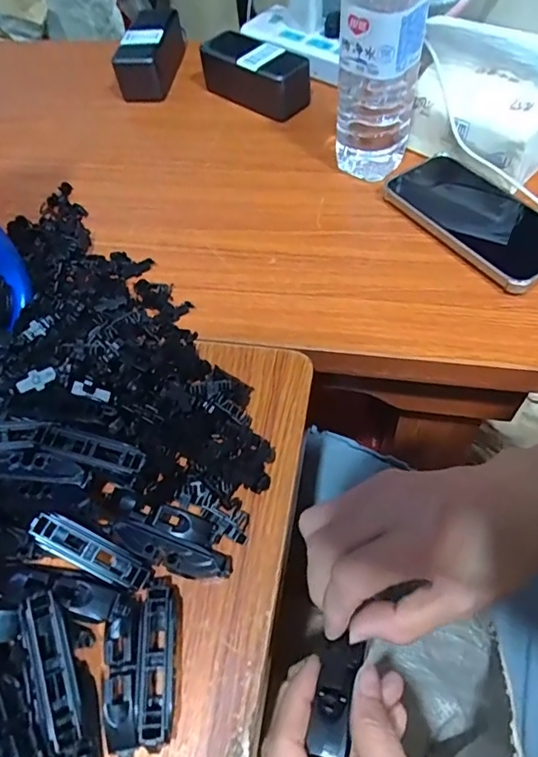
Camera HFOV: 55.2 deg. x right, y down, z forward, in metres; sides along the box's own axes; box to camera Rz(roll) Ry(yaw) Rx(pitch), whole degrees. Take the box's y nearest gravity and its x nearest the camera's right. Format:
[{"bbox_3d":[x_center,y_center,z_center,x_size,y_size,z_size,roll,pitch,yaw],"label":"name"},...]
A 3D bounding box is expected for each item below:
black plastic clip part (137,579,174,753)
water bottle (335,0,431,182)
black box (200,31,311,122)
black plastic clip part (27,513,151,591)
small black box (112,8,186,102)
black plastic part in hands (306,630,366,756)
[{"bbox_3d":[-0.061,0.156,0.288,0.015,0.017,0.083,-5,57,1],"label":"black plastic clip part"},{"bbox_3d":[0.094,-0.274,0.432,0.067,0.213,0.078,5,58,8],"label":"water bottle"},{"bbox_3d":[-0.015,-0.347,0.585,0.055,0.057,0.126,-41,63,-20],"label":"black box"},{"bbox_3d":[-0.107,0.104,0.308,0.073,0.016,0.020,33,62,-10],"label":"black plastic clip part"},{"bbox_3d":[-0.142,-0.385,0.615,0.058,0.058,0.108,7,58,9],"label":"small black box"},{"bbox_3d":[0.028,0.137,0.219,0.019,0.007,0.053,10,44,11],"label":"black plastic part in hands"}]

